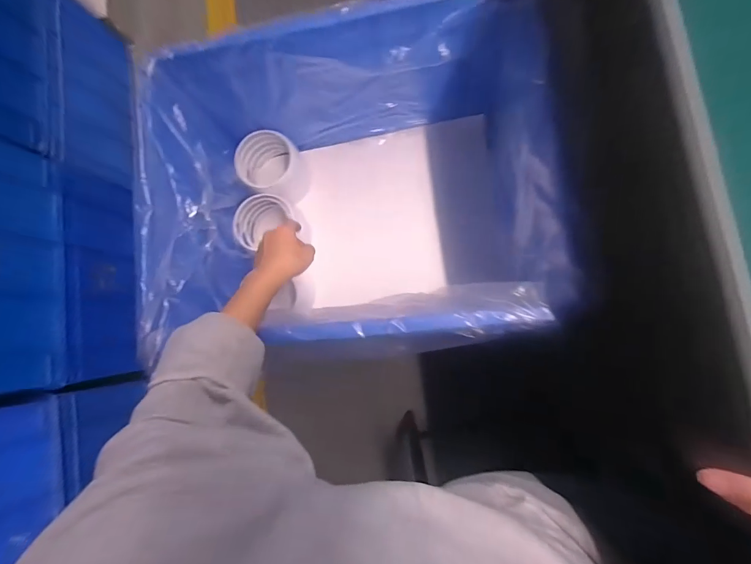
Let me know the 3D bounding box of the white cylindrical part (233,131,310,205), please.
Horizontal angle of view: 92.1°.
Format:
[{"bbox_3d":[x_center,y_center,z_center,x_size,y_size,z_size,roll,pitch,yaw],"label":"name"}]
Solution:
[{"bbox_3d":[-0.187,-0.218,0.697,0.123,0.097,0.109,30,90,10],"label":"white cylindrical part"}]

